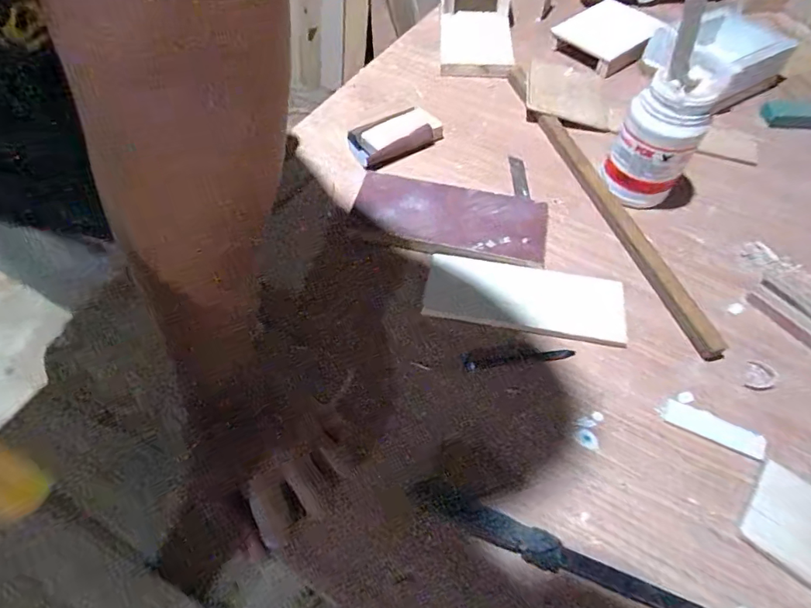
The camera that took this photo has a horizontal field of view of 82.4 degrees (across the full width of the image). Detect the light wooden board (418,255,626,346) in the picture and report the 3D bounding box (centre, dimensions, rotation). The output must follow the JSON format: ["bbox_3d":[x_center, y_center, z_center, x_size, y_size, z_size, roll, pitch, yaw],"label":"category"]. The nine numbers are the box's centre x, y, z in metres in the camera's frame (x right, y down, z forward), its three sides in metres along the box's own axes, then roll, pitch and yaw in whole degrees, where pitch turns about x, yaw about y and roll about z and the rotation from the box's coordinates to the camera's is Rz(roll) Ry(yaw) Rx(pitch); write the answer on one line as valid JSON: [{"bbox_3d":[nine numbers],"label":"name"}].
[{"bbox_3d":[0.117,-0.008,0.457,0.191,0.015,0.074,8,58,5],"label":"light wooden board"}]

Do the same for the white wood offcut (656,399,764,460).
[{"bbox_3d":[0.258,0.103,0.392,0.080,0.004,0.023,25,61,15],"label":"white wood offcut"}]

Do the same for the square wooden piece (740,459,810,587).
[{"bbox_3d":[0.305,0.171,0.347,0.085,0.007,0.070,39,66,22],"label":"square wooden piece"}]

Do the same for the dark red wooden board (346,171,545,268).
[{"bbox_3d":[0.046,-0.095,0.511,0.212,0.015,0.103,11,59,7],"label":"dark red wooden board"}]

